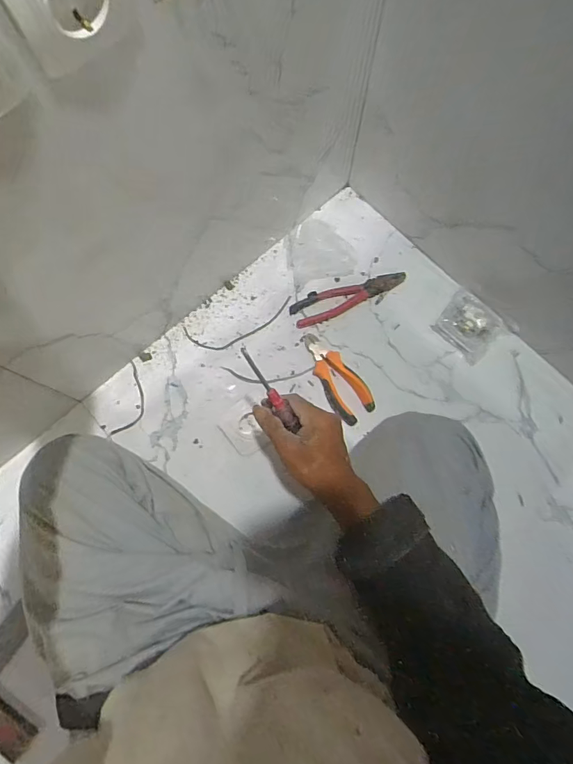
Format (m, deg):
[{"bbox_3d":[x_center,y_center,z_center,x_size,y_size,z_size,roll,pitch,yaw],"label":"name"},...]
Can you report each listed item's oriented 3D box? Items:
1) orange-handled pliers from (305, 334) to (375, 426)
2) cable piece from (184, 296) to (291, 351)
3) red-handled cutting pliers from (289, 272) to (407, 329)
[{"bbox_3d":[0.072,-0.009,0.688,0.056,0.022,0.152,-36,77,-8],"label":"orange-handled pliers"},{"bbox_3d":[-0.073,-0.089,0.724,0.180,0.004,0.054,-17,75,-3],"label":"cable piece"},{"bbox_3d":[0.101,-0.142,0.724,0.192,0.015,0.043,-22,75,-5],"label":"red-handled cutting pliers"}]

